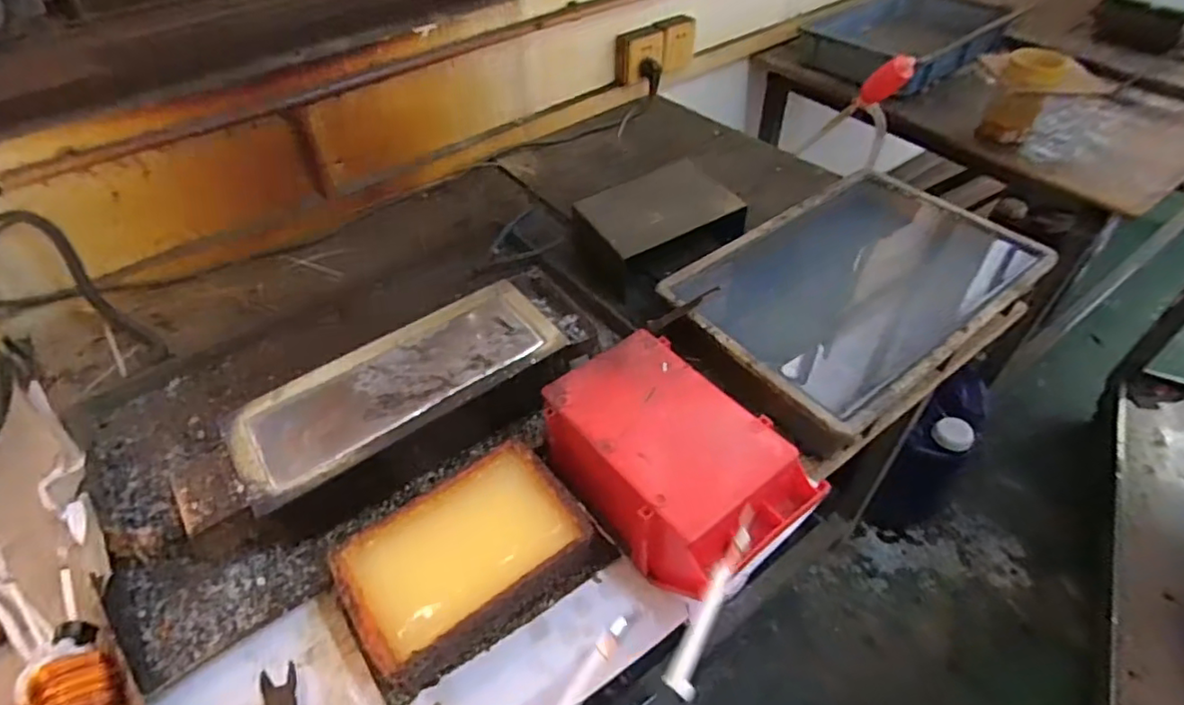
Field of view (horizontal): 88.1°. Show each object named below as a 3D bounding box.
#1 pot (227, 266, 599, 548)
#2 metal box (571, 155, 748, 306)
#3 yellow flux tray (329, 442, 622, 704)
[{"bbox_3d":[-0.178,0.043,0.678,0.391,0.080,0.154,-30,52,-23],"label":"pot"},{"bbox_3d":[0.096,-0.180,0.891,0.219,0.090,0.142,-24,50,-18],"label":"metal box"},{"bbox_3d":[-0.110,0.188,0.559,0.223,0.065,0.137,-30,52,-23],"label":"yellow flux tray"}]

